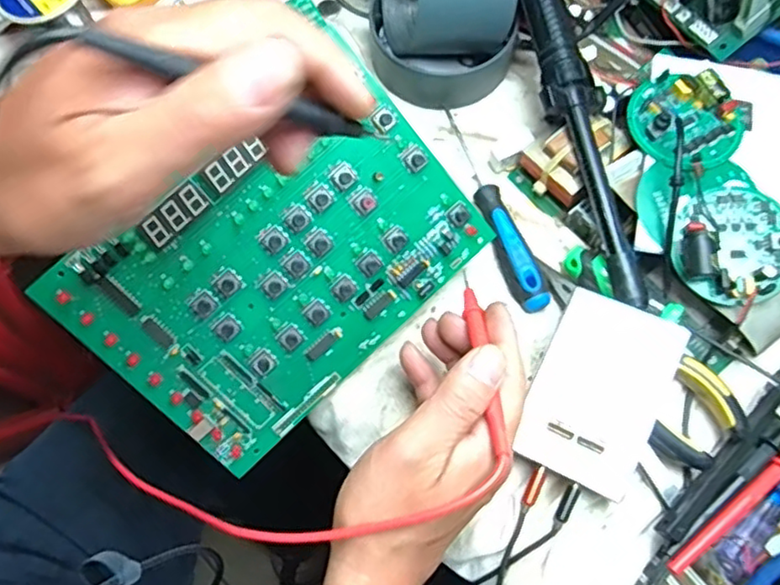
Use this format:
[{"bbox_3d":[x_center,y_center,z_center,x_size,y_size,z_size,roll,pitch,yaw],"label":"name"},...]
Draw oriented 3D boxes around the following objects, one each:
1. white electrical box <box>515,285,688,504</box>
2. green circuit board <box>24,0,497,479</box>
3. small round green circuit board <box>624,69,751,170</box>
[{"bbox_3d":[0.118,0.056,0.364,0.066,0.024,0.104,27,72,9],"label":"white electrical box"},{"bbox_3d":[-0.061,-0.017,0.366,0.216,0.010,0.157,-44,109,-4],"label":"green circuit board"},{"bbox_3d":[0.189,-0.109,0.404,0.071,0.023,0.062,27,72,9],"label":"small round green circuit board"}]

